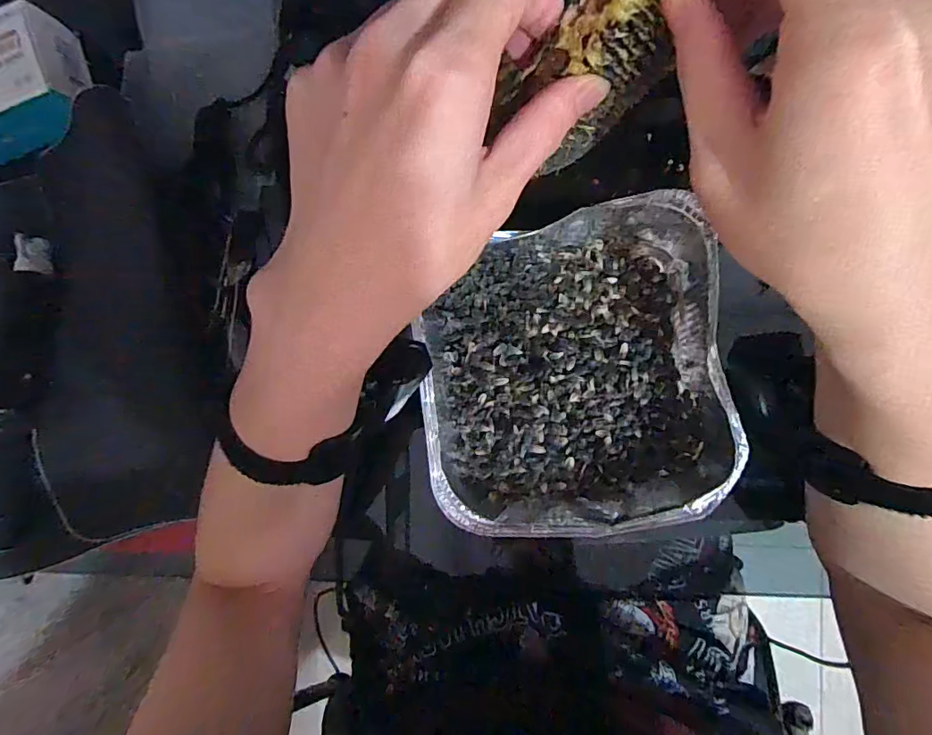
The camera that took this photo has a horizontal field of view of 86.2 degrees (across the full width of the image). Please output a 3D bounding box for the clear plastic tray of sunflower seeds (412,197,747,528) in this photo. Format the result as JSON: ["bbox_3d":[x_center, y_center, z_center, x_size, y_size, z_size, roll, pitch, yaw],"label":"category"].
[{"bbox_3d":[0.069,0.001,0.330,0.200,0.049,0.213,-3,90,6],"label":"clear plastic tray of sunflower seeds"}]

